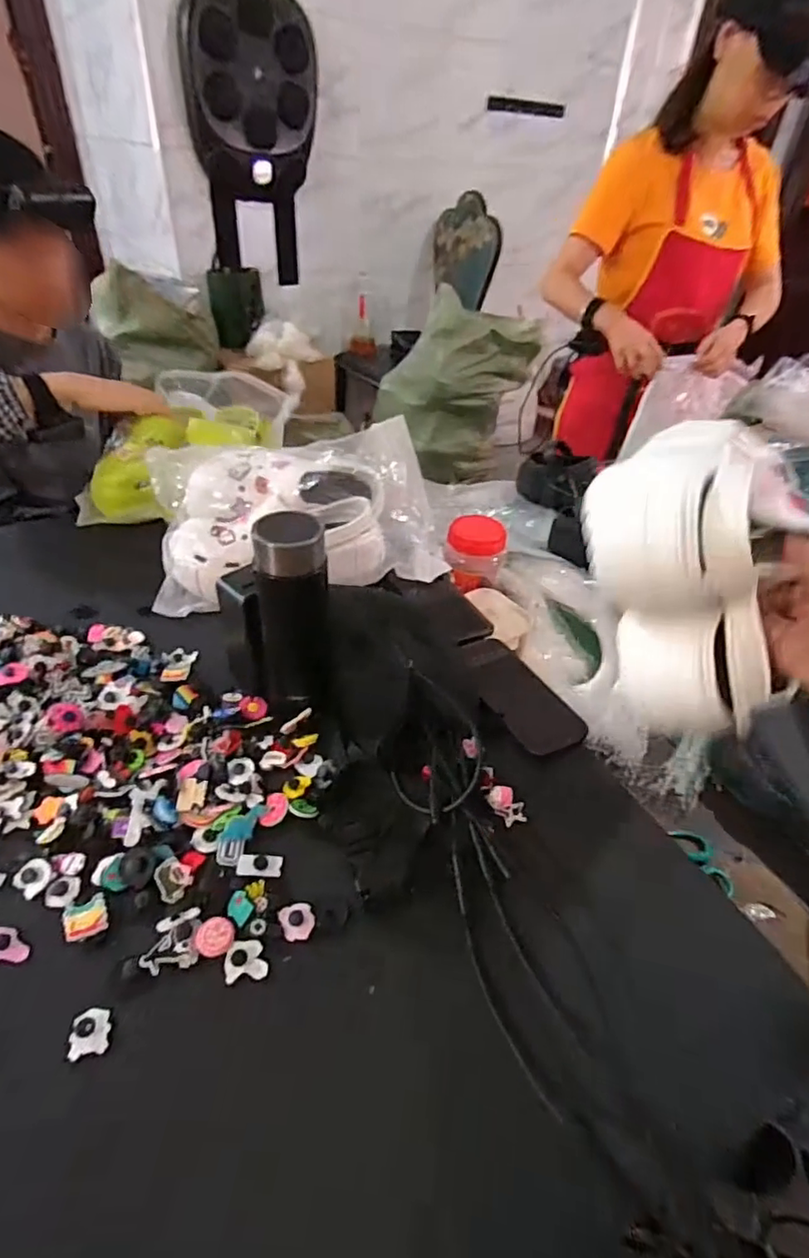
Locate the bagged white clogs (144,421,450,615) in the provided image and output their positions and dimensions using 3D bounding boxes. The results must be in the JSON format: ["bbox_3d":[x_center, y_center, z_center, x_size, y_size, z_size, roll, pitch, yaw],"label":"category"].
[{"bbox_3d":[-0.148,-0.164,0.799,0.362,0.128,0.246,-7,41,-14],"label":"bagged white clogs"}]

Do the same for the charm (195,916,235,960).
[{"bbox_3d":[-0.139,0.225,0.428,0.027,0.004,0.027,3,40,-2],"label":"charm"}]

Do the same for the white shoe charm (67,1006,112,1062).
[{"bbox_3d":[-0.206,0.264,0.383,0.024,0.006,0.028,-8,42,-15],"label":"white shoe charm"}]

